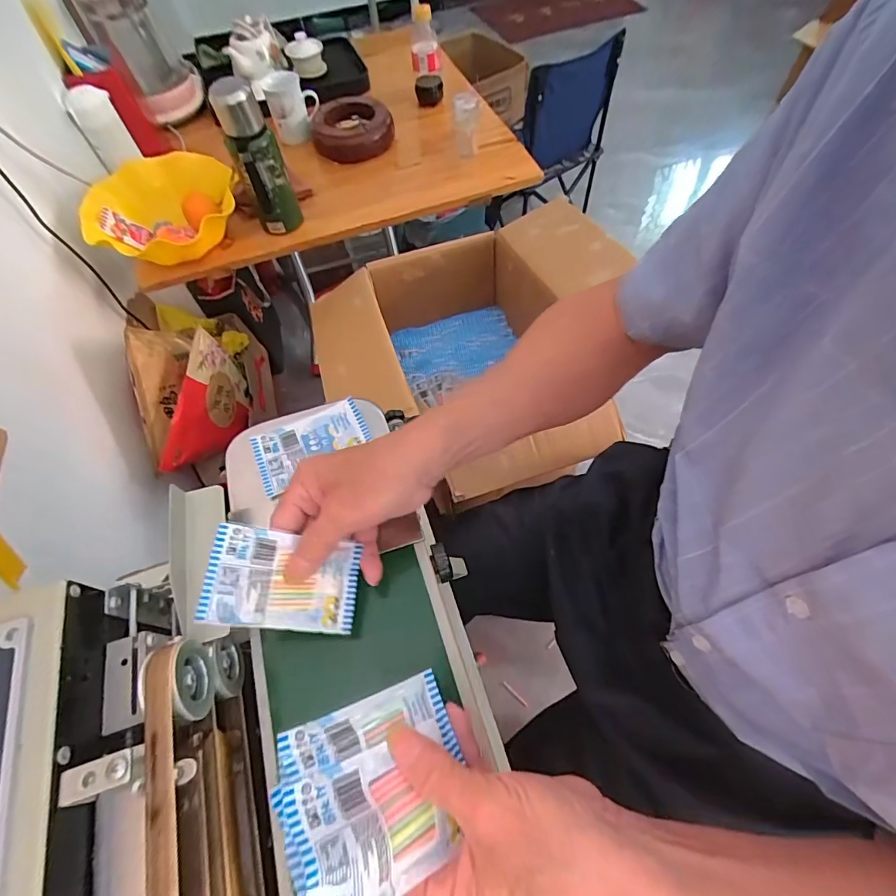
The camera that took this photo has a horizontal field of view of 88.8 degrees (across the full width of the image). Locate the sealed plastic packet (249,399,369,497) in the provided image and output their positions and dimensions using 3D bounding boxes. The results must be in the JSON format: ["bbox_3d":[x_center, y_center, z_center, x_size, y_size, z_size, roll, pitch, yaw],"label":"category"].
[{"bbox_3d":[-0.128,-0.003,0.429,0.103,0.008,0.062,-23,62,-10],"label":"sealed plastic packet"}]

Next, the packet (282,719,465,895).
[{"bbox_3d":[-0.033,0.190,0.237,0.093,0.010,0.061,5,46,-44],"label":"packet"}]

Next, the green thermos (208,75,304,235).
[{"bbox_3d":[-0.311,-0.465,0.768,0.075,0.238,0.061,-20,61,-8],"label":"green thermos"}]

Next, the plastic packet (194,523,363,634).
[{"bbox_3d":[-0.115,0.094,0.327,0.102,0.004,0.065,16,68,-24],"label":"plastic packet"}]

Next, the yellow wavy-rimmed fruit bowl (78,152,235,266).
[{"bbox_3d":[-0.496,-0.411,0.812,0.242,0.105,0.216,-20,61,-8],"label":"yellow wavy-rimmed fruit bowl"}]

